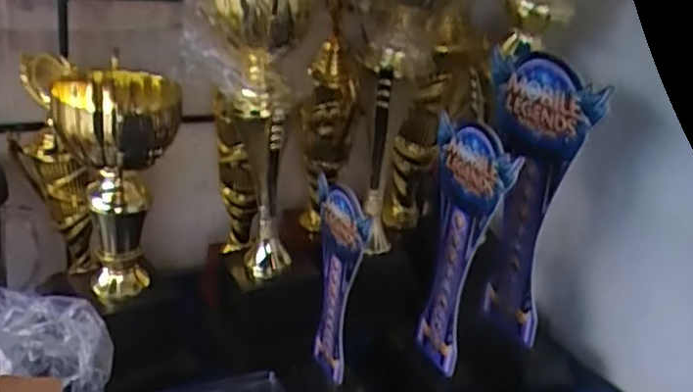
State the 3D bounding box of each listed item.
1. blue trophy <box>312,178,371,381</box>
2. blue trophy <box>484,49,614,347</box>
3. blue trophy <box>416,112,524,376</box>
[{"bbox_3d":[-0.009,0.071,0.564,0.017,0.162,0.077,-3,24,-22],"label":"blue trophy"},{"bbox_3d":[0.153,0.010,0.597,0.056,0.250,0.107,3,22,-8],"label":"blue trophy"},{"bbox_3d":[0.092,0.043,0.575,0.029,0.207,0.098,1,23,-13],"label":"blue trophy"}]

